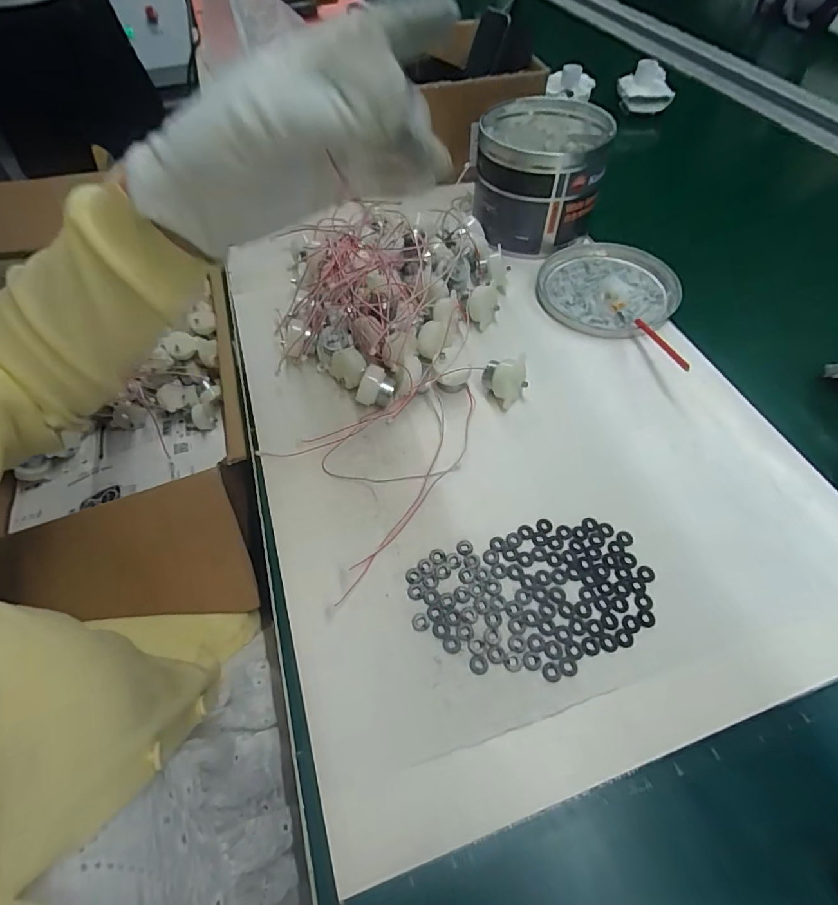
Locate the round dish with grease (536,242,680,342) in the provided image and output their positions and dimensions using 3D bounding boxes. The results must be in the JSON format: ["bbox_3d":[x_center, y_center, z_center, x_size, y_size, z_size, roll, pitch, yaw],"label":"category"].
[{"bbox_3d":[0.184,-0.161,0.453,0.128,0.013,0.128,-1,55,1],"label":"round dish with grease"}]

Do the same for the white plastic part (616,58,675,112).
[{"bbox_3d":[0.339,-0.544,0.693,0.079,0.049,0.085,16,58,12],"label":"white plastic part"}]

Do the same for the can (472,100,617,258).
[{"bbox_3d":[0.123,-0.287,0.486,0.122,0.101,0.133,-1,55,1],"label":"can"}]

